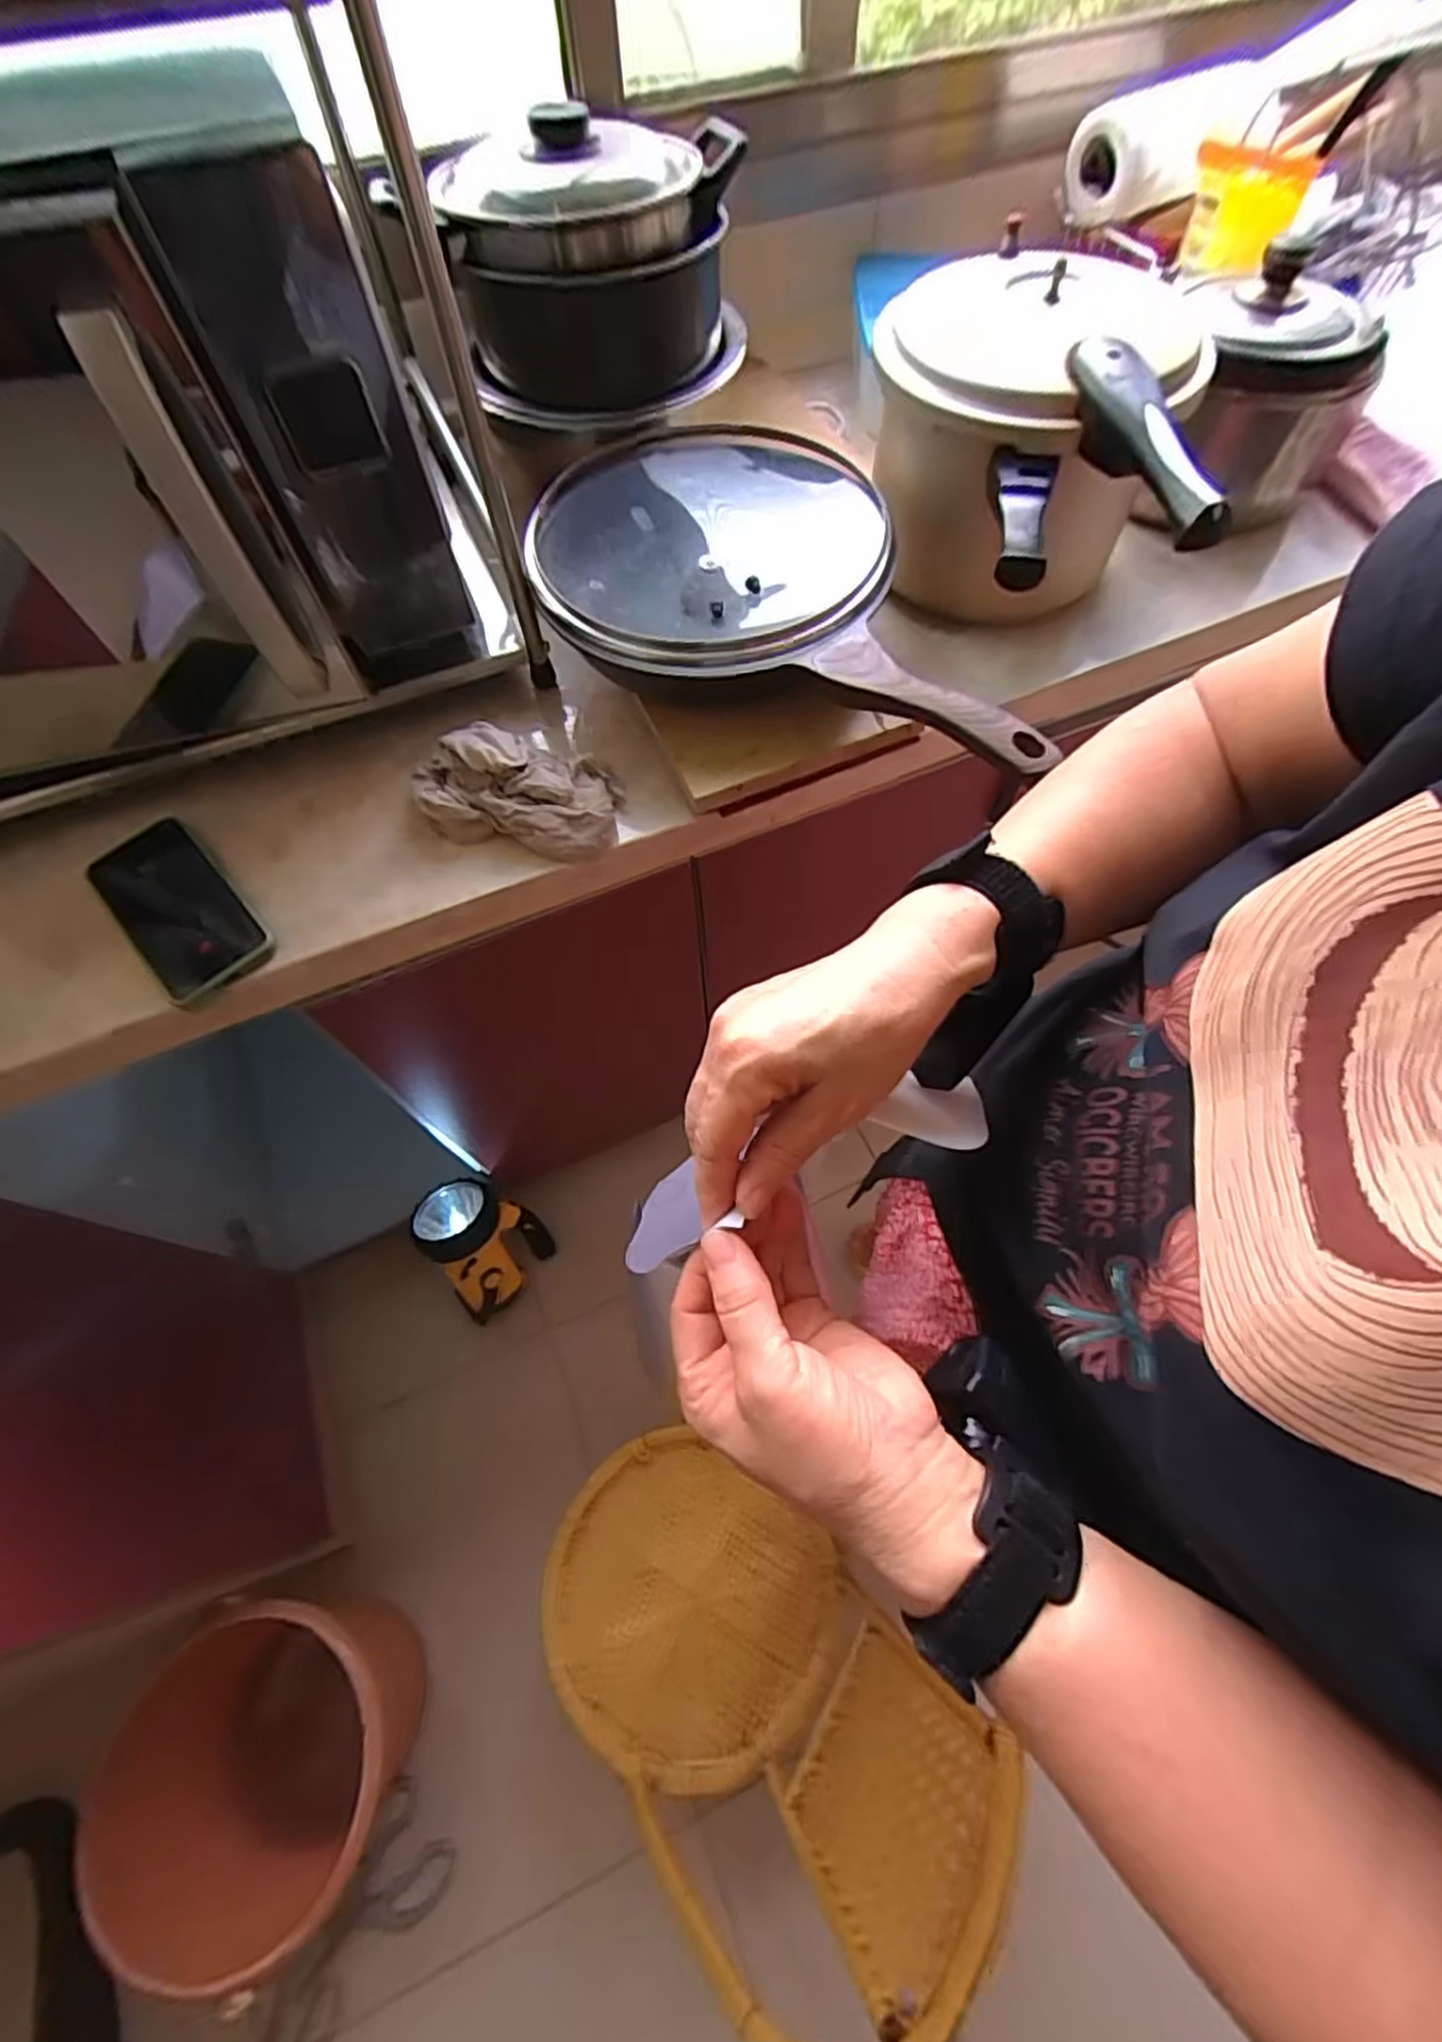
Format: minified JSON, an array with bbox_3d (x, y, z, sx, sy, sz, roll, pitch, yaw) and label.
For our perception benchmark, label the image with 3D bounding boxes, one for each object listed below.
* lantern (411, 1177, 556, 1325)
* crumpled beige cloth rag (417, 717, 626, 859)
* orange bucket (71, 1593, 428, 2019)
[{"bbox_3d":[-0.366,0.337,1.107,0.159,0.178,0.164,-1,63,1],"label":"lantern"},{"bbox_3d":[-0.158,-0.180,0.568,0.162,0.048,0.094,13,64,8],"label":"crumpled beige cloth rag"},{"bbox_3d":[-0.492,0.825,0.846,0.267,0.244,0.287,-1,63,1],"label":"orange bucket"}]

